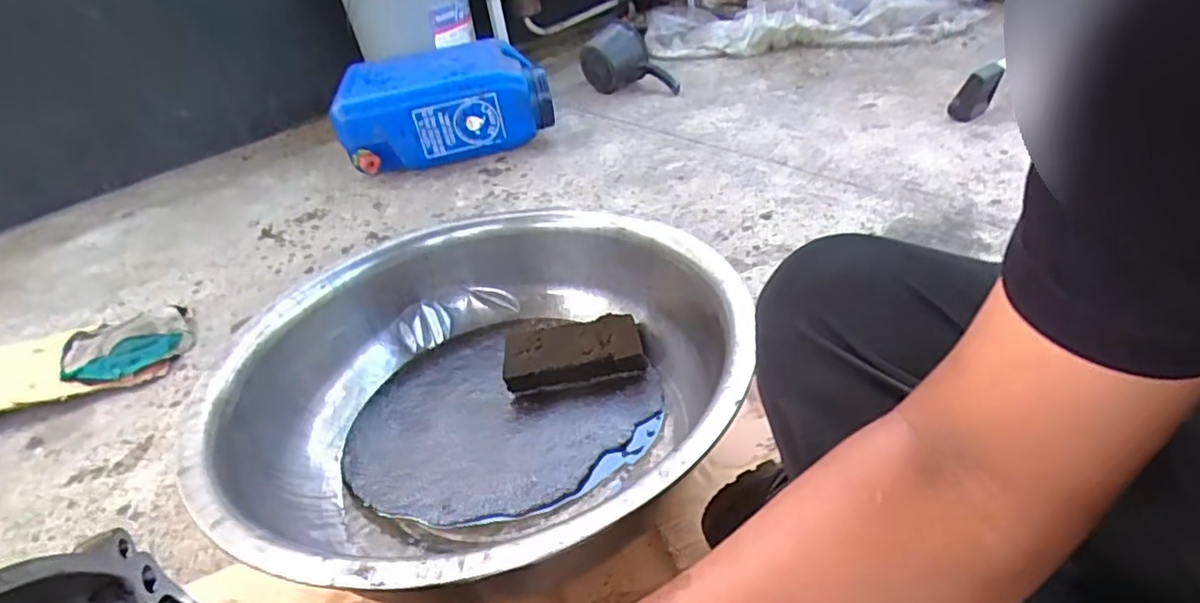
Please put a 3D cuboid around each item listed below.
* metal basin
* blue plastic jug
[{"bbox_3d":[-0.104,0.087,0.619,0.470,0.182,0.484,-5,38,4],"label":"metal basin"},{"bbox_3d":[-0.334,-0.427,1.316,0.429,0.177,0.286,-14,38,-9],"label":"blue plastic jug"}]

